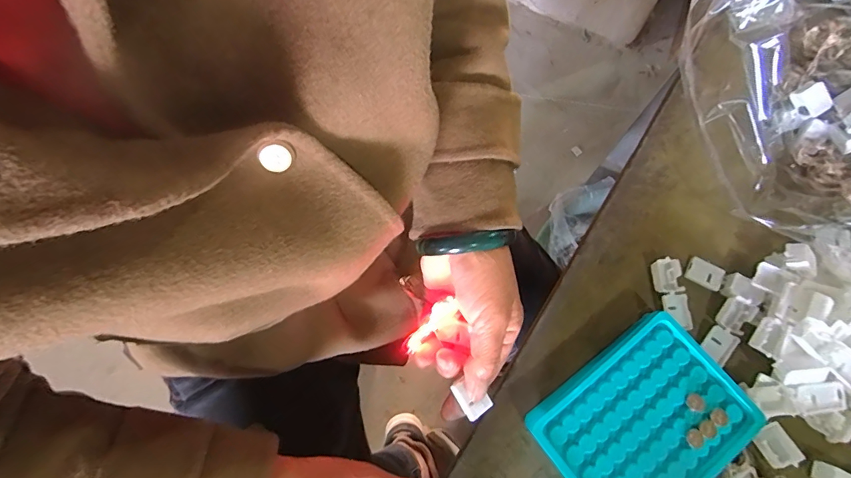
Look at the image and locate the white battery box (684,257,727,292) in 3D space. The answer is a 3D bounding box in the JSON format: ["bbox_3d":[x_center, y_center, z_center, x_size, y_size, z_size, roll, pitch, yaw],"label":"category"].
[{"bbox_3d":[0.221,0.028,0.330,0.027,0.006,0.019,32,75,11],"label":"white battery box"}]

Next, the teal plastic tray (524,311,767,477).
[{"bbox_3d":[0.148,0.127,0.290,0.127,0.028,0.097,-36,75,-10],"label":"teal plastic tray"}]

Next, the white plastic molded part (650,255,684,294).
[{"bbox_3d":[0.189,0.029,0.326,0.019,0.011,0.027,-8,72,-2],"label":"white plastic molded part"}]

